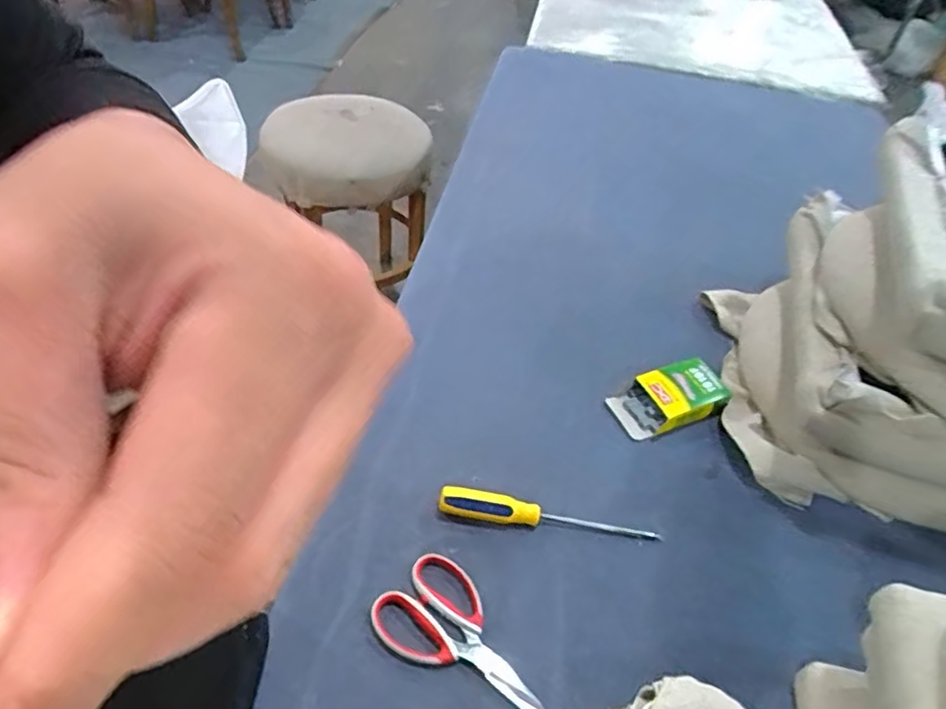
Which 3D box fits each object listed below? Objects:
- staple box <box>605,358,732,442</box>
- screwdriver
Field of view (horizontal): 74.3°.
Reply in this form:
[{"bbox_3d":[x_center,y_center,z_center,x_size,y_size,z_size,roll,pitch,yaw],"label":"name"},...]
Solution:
[{"bbox_3d":[0.264,0.058,0.836,0.142,0.035,0.080,-15,50,-20],"label":"staple box"},{"bbox_3d":[0.085,0.180,0.697,0.244,0.033,0.027,9,46,2],"label":"screwdriver"}]

